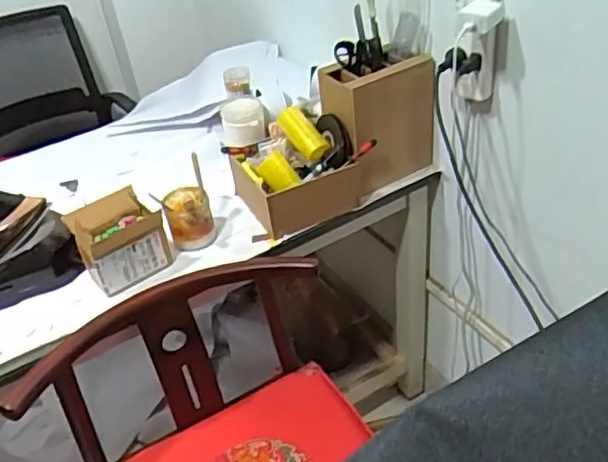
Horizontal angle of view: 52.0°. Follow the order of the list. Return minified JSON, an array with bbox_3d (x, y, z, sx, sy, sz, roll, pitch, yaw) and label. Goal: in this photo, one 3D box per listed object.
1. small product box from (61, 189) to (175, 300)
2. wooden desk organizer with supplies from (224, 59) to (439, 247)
[{"bbox_3d":[-0.325,0.015,1.099,0.141,0.115,0.140,-26,42,-24],"label":"small product box"},{"bbox_3d":[0.049,-0.184,1.188,0.394,0.231,0.199,-23,41,-20],"label":"wooden desk organizer with supplies"}]

